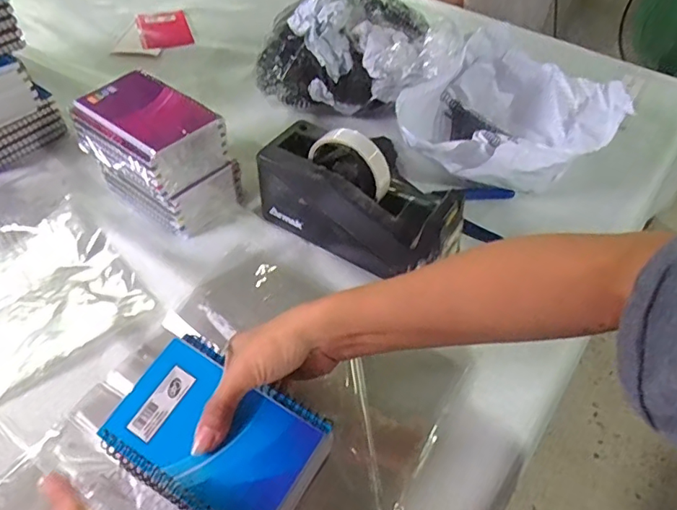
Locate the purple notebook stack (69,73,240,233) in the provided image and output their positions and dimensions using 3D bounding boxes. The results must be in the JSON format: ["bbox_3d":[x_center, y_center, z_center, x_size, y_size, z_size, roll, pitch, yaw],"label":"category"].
[{"bbox_3d":[-0.188,-0.106,0.549,0.135,0.121,0.096,32,55,23],"label":"purple notebook stack"}]

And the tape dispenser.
[{"bbox_3d":[0.021,-0.058,0.507,0.198,0.113,0.064,27,53,19],"label":"tape dispenser"}]

